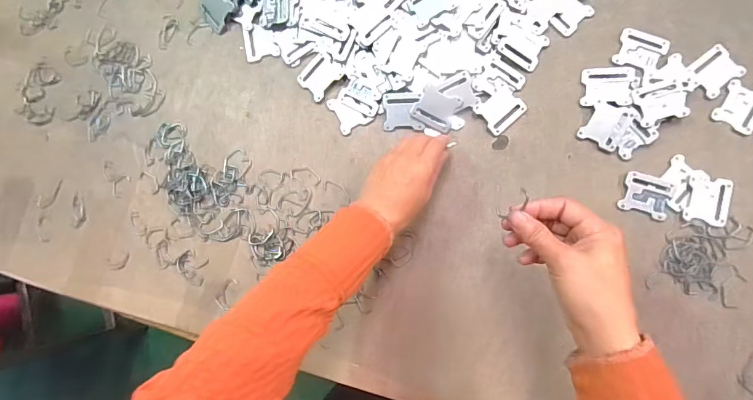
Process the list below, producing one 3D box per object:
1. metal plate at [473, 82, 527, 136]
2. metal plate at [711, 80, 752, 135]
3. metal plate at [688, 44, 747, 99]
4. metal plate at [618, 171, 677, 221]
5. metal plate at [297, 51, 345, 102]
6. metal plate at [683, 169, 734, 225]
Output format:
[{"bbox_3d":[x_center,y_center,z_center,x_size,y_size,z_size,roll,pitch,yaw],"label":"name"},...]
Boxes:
[{"bbox_3d":[0.144,-0.106,0.471,0.049,0.008,0.044,-42,82,2],"label":"metal plate"},{"bbox_3d":[0.397,-0.101,0.441,0.043,0.005,0.049,29,90,8],"label":"metal plate"},{"bbox_3d":[0.373,-0.142,0.447,0.051,0.004,0.044,-41,82,1],"label":"metal plate"},{"bbox_3d":[0.297,-0.005,0.445,0.050,0.004,0.043,18,88,8],"label":"metal plate"},{"bbox_3d":[-0.070,-0.154,0.502,0.044,0.006,0.049,44,92,8],"label":"metal plate"},{"bbox_3d":[0.359,-0.001,0.437,0.043,0.005,0.053,14,87,8],"label":"metal plate"}]

